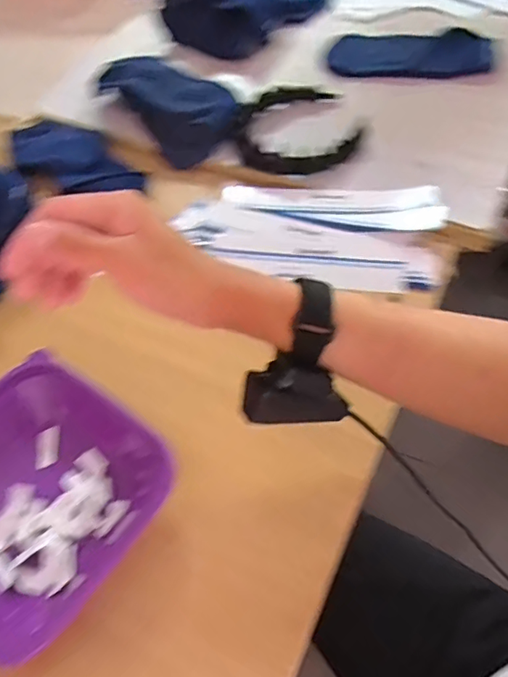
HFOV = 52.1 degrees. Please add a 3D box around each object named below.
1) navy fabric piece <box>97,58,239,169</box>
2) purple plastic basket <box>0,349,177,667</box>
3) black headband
[{"bbox_3d":[-0.101,-0.296,0.635,0.109,0.042,0.199,-40,66,-19],"label":"navy fabric piece"},{"bbox_3d":[-0.172,0.118,0.404,0.181,0.045,0.182,30,67,22],"label":"purple plastic basket"},{"bbox_3d":[0.046,-0.240,0.603,0.140,0.029,0.138,-3,59,5],"label":"black headband"}]

